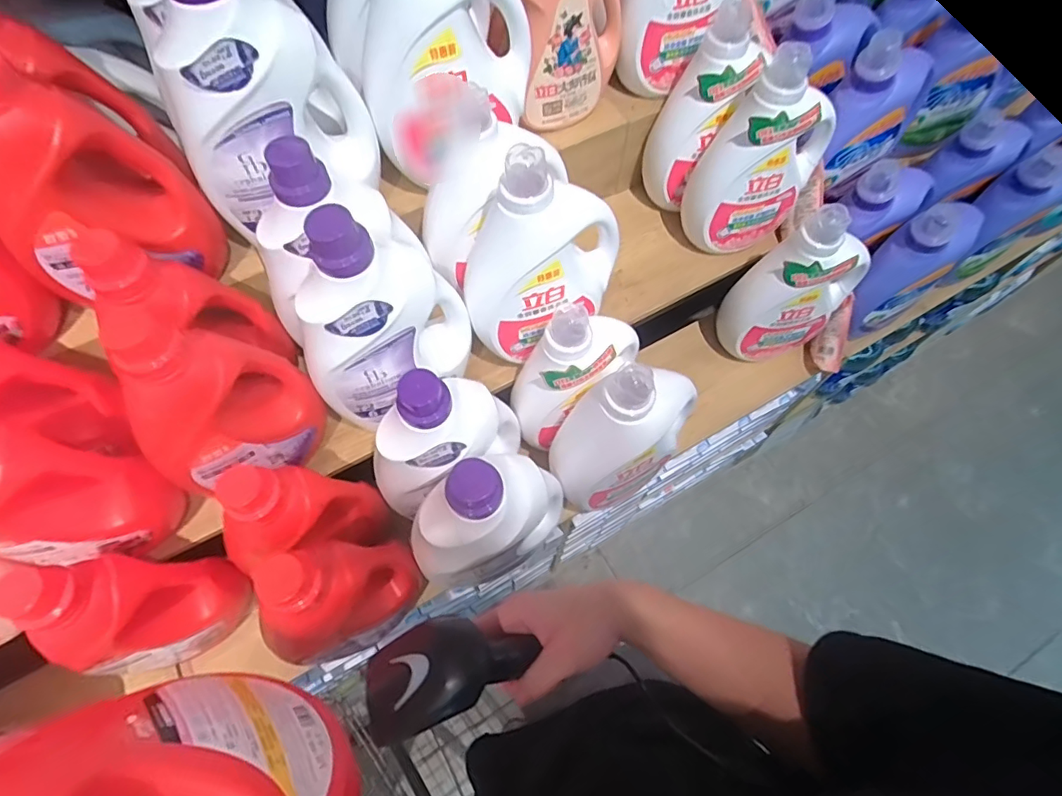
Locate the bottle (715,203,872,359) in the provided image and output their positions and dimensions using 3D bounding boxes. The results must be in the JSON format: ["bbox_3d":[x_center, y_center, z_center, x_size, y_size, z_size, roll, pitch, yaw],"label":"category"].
[{"bbox_3d":[0.457,-0.194,0.918,0.191,0.299,0.102,-13,65,-7],"label":"bottle"}]

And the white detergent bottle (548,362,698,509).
[{"bbox_3d":[0.135,0.048,0.733,0.197,0.272,0.101,-16,66,-8],"label":"white detergent bottle"}]

